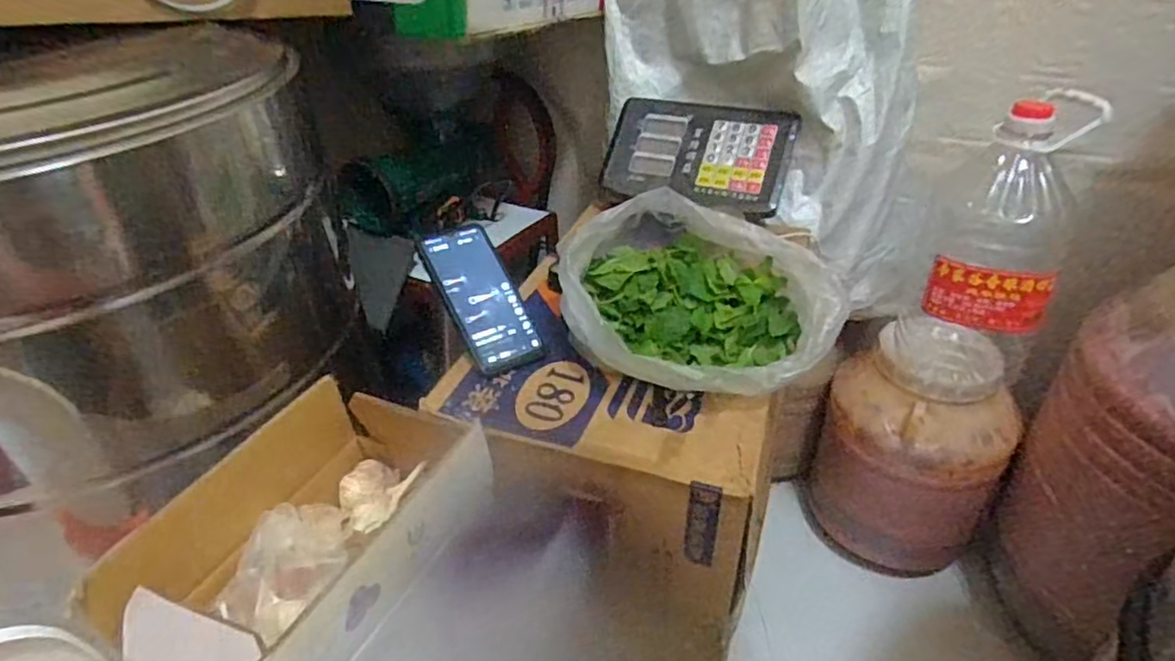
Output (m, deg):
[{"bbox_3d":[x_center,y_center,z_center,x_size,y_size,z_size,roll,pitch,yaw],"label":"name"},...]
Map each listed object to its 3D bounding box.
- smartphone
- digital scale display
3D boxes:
[{"bbox_3d":[-0.106,-0.035,0.674,0.081,0.012,0.157,-24,79,-35],"label":"smartphone"},{"bbox_3d":[0.141,-0.228,0.875,0.237,0.027,0.137,15,83,21],"label":"digital scale display"}]

